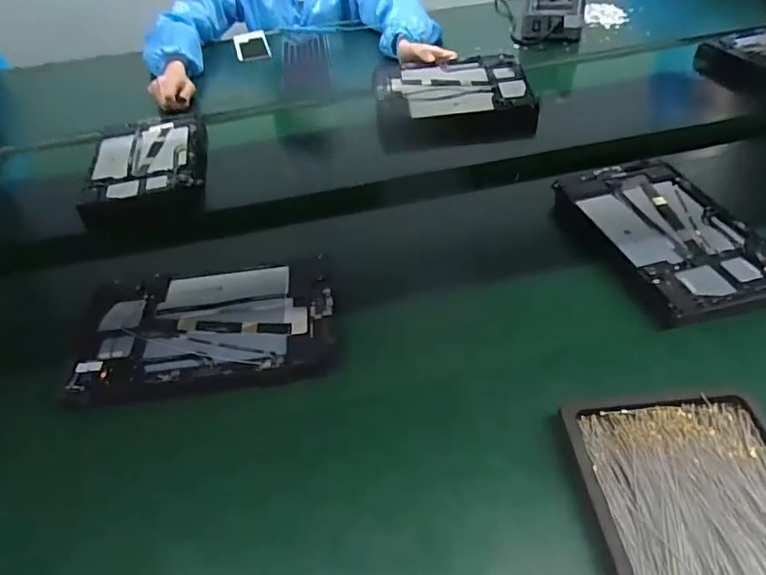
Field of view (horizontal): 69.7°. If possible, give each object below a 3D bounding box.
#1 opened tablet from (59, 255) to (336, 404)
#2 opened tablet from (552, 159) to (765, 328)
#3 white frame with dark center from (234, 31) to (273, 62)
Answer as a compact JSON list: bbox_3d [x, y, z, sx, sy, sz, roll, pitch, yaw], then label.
[{"bbox_3d":[-0.173,0.035,0.548,0.243,0.014,0.162,-8,44,-3],"label":"opened tablet"},{"bbox_3d":[0.313,-0.062,0.607,0.147,0.022,0.248,-13,45,-9],"label":"opened tablet"},{"bbox_3d":[-0.277,-0.512,1.168,0.068,0.004,0.129,-9,50,-14],"label":"white frame with dark center"}]

